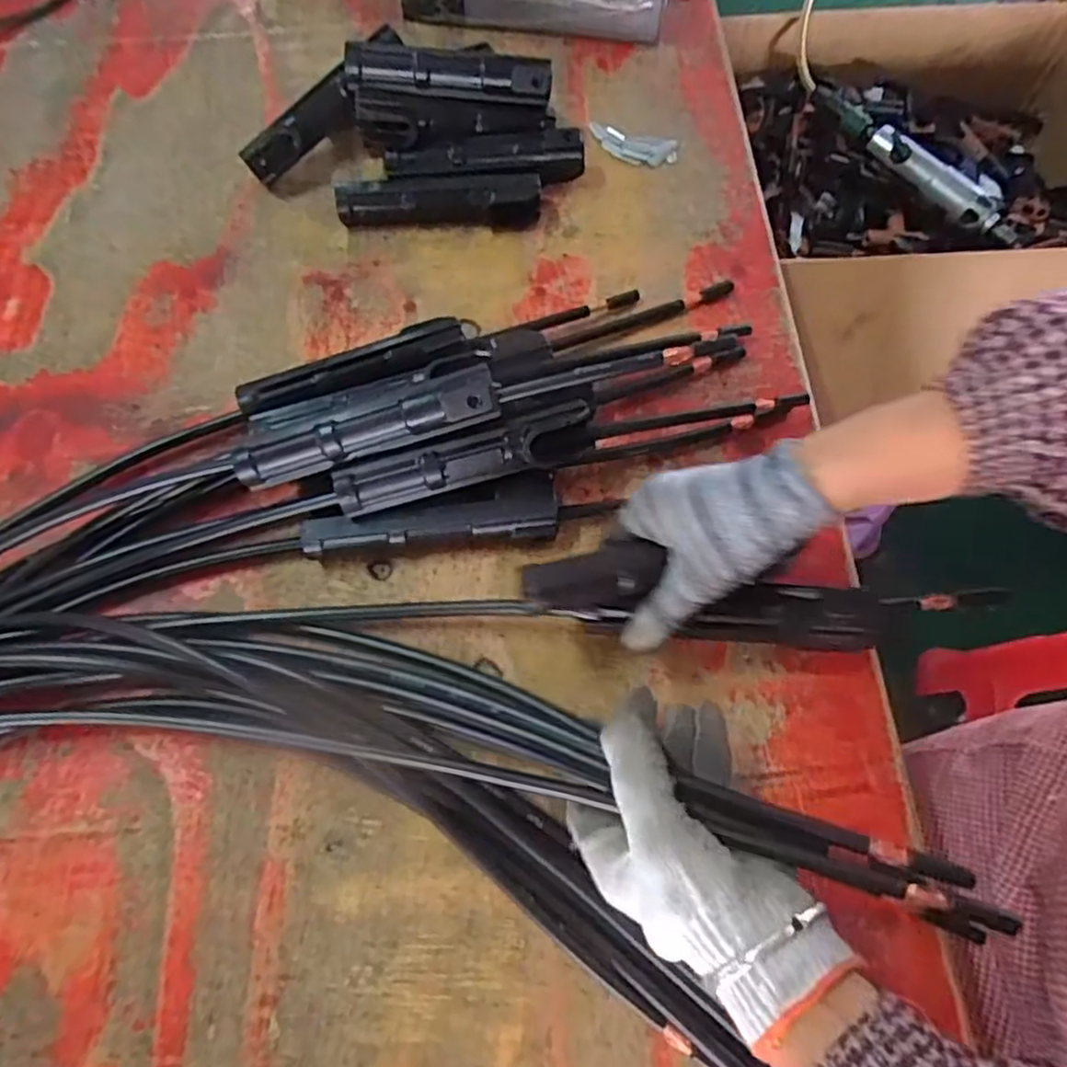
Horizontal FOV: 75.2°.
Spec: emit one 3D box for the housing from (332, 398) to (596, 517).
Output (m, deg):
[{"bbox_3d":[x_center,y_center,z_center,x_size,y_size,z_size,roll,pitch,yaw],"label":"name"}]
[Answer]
[{"bbox_3d":[-0.040,-0.045,0.409,0.152,0.031,0.029,-15,68,-6],"label":"housing"}]

